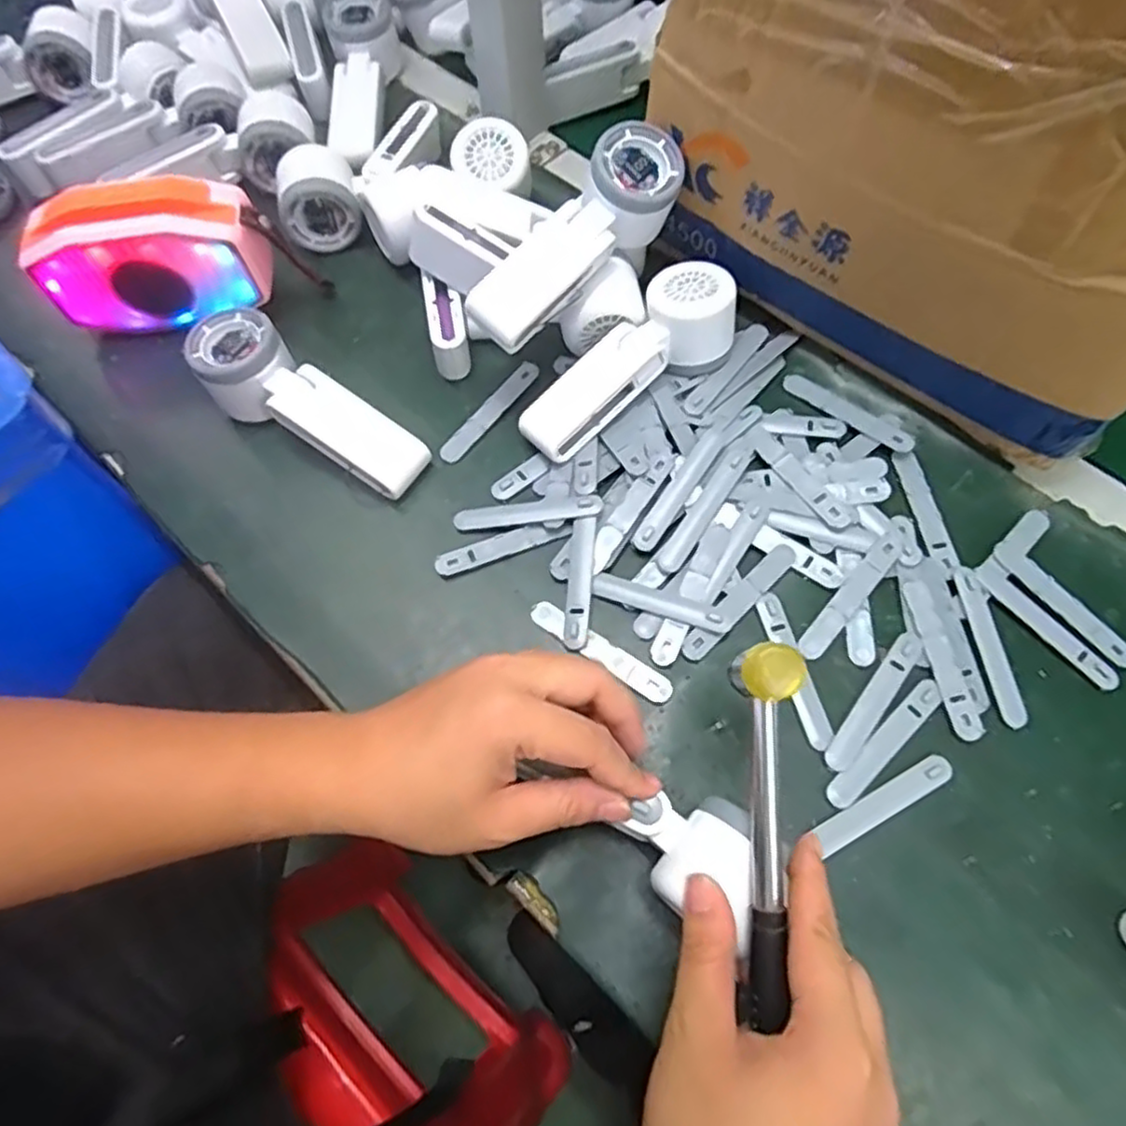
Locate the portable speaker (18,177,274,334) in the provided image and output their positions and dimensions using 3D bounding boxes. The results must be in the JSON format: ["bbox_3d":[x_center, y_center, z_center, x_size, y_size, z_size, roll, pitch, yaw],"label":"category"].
[{"bbox_3d":[-0.281,-0.209,0.499,0.149,0.093,0.060,-12,66,-4],"label":"portable speaker"}]

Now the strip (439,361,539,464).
[{"bbox_3d":[-0.050,-0.106,0.497,0.014,0.006,0.096,35,70,16],"label":"strip"}]

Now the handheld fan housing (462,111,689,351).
[{"bbox_3d":[0.013,-0.202,0.464,0.047,0.058,0.171,42,84,18],"label":"handheld fan housing"}]

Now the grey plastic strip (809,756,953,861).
[{"bbox_3d":[0.175,0.130,0.390,0.086,0.004,0.015,-27,68,-11],"label":"grey plastic strip"}]

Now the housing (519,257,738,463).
[{"bbox_3d":[0.044,-0.132,0.487,0.166,0.050,0.059,-38,65,0],"label":"housing"}]

